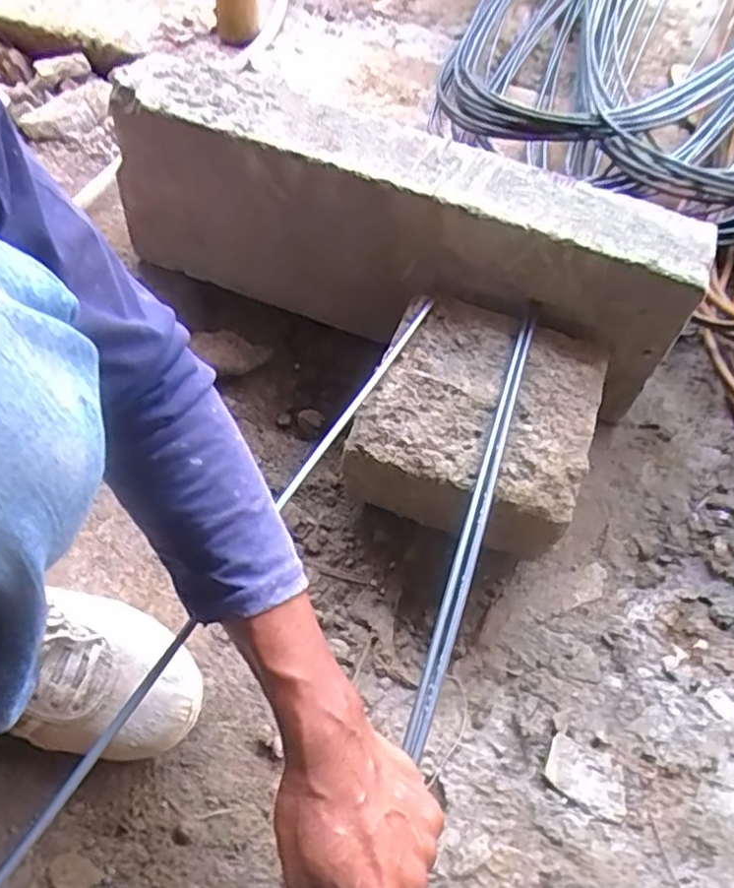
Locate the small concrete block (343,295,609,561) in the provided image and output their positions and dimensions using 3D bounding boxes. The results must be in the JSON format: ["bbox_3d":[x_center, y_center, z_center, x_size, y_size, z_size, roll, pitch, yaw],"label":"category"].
[{"bbox_3d":[0.102,-0.014,0.634,0.199,0.111,0.206,20,54,8],"label":"small concrete block"}]

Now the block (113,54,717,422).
[{"bbox_3d":[0.026,-0.213,0.687,0.581,0.186,0.139,22,55,9],"label":"block"}]

